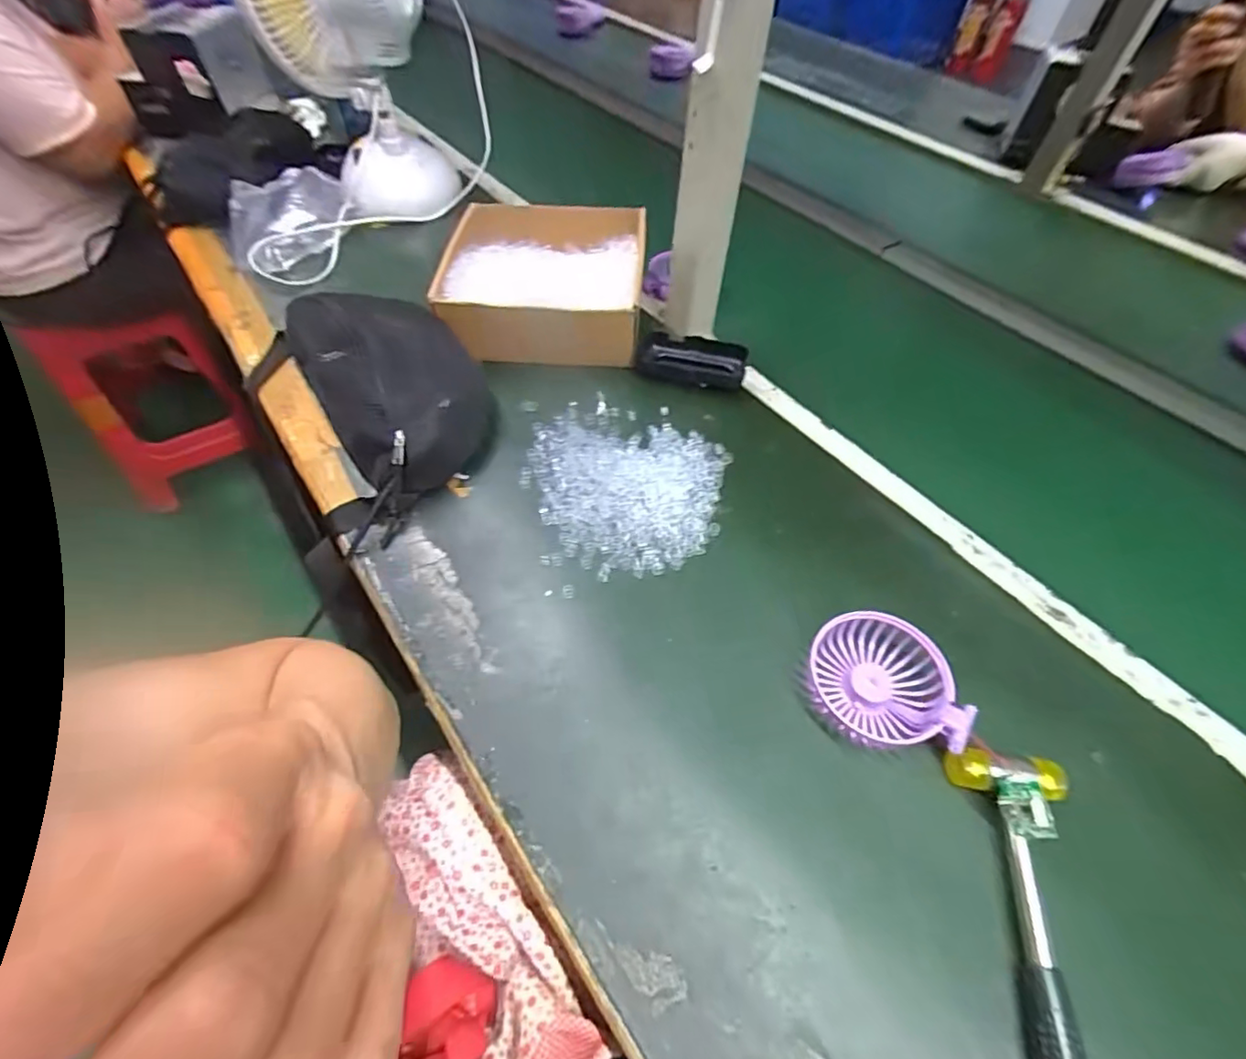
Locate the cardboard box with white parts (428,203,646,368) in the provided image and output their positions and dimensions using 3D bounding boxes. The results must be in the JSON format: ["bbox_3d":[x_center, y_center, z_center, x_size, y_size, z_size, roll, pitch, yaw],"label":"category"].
[{"bbox_3d":[-0.083,-0.274,0.632,0.208,0.074,0.193,6,53,2],"label":"cardboard box with white parts"}]

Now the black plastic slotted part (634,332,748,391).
[{"bbox_3d":[0.071,-0.177,0.602,0.110,0.031,0.049,15,54,9],"label":"black plastic slotted part"}]

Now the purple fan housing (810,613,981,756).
[{"bbox_3d":[0.177,0.105,0.392,0.081,0.037,0.095,-12,55,-10],"label":"purple fan housing"}]

